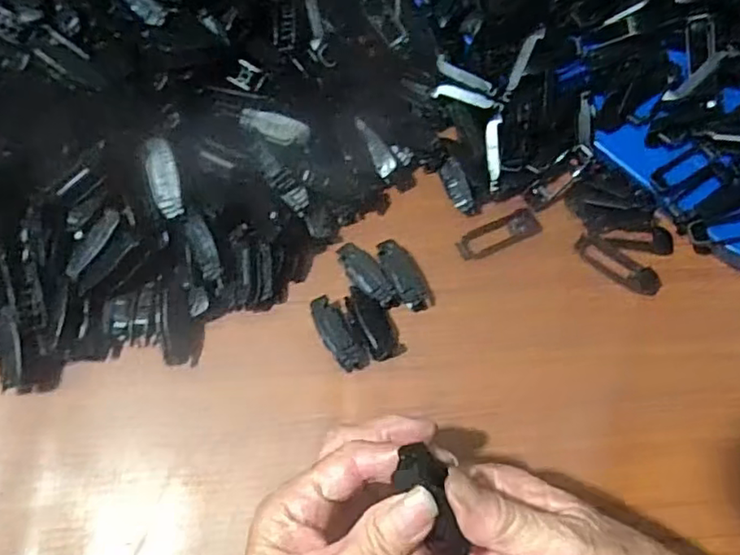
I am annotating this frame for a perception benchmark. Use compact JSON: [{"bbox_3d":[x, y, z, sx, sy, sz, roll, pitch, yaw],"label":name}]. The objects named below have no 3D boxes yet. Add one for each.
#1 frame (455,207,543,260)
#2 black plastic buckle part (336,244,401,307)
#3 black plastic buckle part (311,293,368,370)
[{"bbox_3d":[0.088,-0.029,0.408,0.059,0.004,0.020,-23,71,-9],"label":"frame"},{"bbox_3d":[-0.001,0.000,0.394,0.019,0.018,0.051,-31,72,-11],"label":"black plastic buckle part"},{"bbox_3d":[-0.021,0.036,0.379,0.019,0.015,0.050,-31,73,-11],"label":"black plastic buckle part"}]

